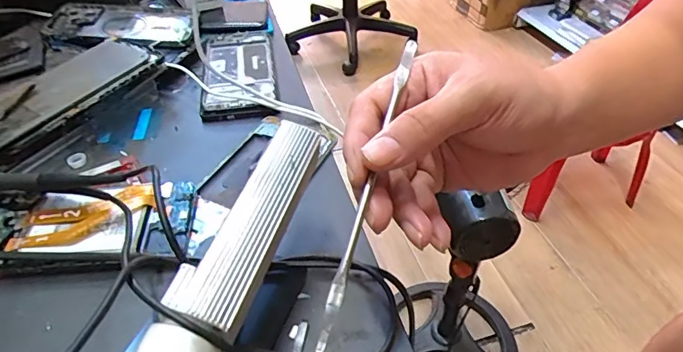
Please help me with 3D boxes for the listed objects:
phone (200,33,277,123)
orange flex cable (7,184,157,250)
[{"bbox_3d":[-0.107,-0.107,0.482,0.072,0.020,0.160,-8,42,-7],"label":"phone"},{"bbox_3d":[-0.175,0.028,0.314,0.090,0.008,0.035,-14,44,-11],"label":"orange flex cable"}]

